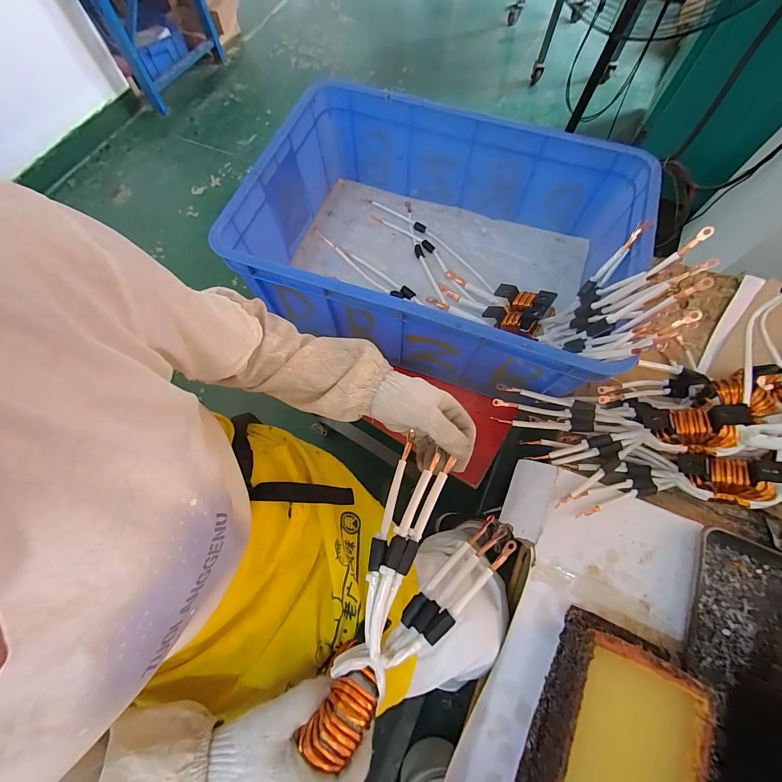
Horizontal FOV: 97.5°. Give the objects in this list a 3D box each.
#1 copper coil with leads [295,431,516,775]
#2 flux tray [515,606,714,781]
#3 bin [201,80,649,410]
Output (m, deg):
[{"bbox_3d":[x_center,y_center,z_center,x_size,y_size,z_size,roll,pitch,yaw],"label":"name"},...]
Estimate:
[{"bbox_3d":[0.020,0.194,0.327,0.129,0.036,0.278,25,71,9],"label":"copper coil with leads"},{"bbox_3d":[0.230,0.373,0.353,0.136,0.067,0.224,24,71,9],"label":"flux tray"},{"bbox_3d":[0.080,-0.251,0.608,0.605,0.211,0.409,19,71,7],"label":"bin"}]

